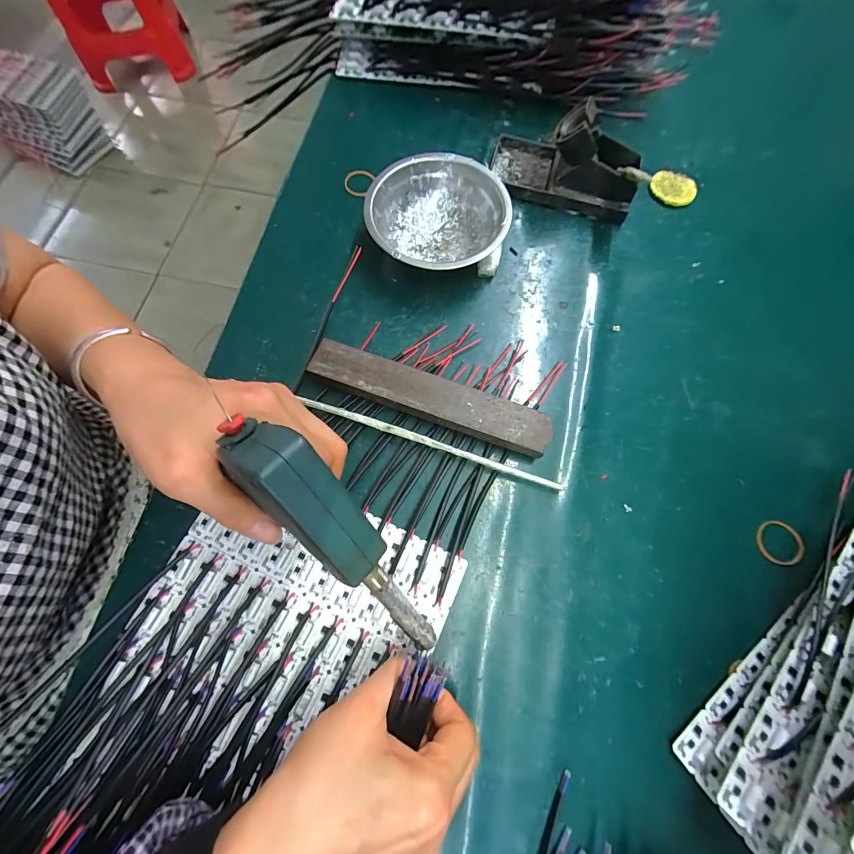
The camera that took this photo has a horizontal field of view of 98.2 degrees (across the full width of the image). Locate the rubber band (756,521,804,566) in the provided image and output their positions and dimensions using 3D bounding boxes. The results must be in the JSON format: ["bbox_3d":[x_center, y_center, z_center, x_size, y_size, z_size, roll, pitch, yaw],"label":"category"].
[{"bbox_3d":[0.275,0.090,0.287,0.032,0.004,0.032,12,72,2],"label":"rubber band"}]

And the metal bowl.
[{"bbox_3d":[0.010,-0.189,0.346,0.123,0.046,0.120,19,72,5],"label":"metal bowl"}]

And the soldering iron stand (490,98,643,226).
[{"bbox_3d":[0.143,-0.274,0.373,0.148,0.065,0.076,16,72,4],"label":"soldering iron stand"}]

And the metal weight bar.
[{"bbox_3d":[0.002,-0.023,0.305,0.197,0.021,0.036,20,72,5],"label":"metal weight bar"}]

